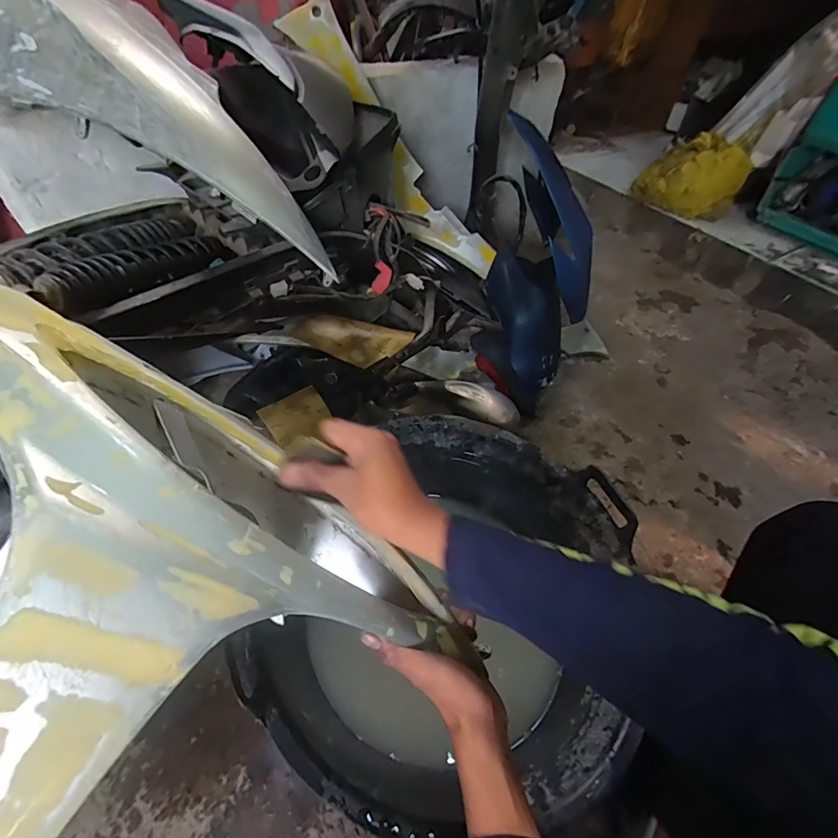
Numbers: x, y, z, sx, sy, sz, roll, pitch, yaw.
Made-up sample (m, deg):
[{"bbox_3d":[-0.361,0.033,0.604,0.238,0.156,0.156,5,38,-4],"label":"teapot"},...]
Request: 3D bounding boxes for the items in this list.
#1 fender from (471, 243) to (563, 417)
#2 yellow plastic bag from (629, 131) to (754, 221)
[{"bbox_3d":[0.225,-0.191,0.946,0.182,0.111,0.359,-1,87,-8],"label":"fender"},{"bbox_3d":[0.842,-0.750,1.353,0.233,0.223,0.225,-4,49,-11],"label":"yellow plastic bag"}]

